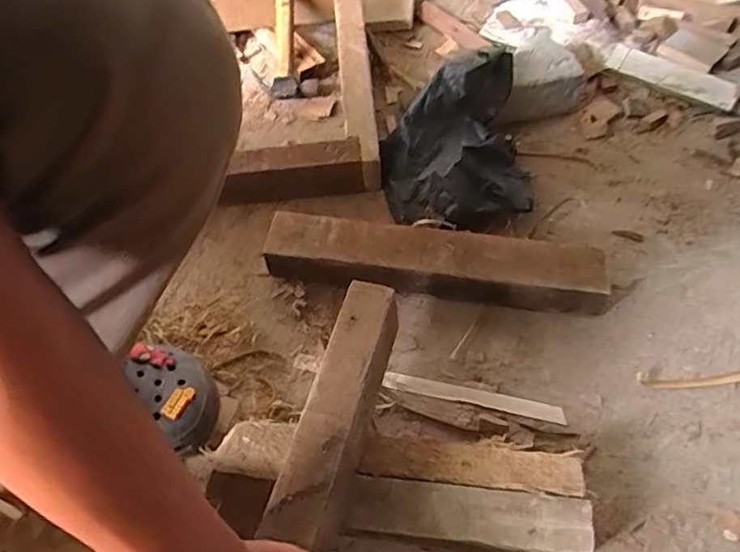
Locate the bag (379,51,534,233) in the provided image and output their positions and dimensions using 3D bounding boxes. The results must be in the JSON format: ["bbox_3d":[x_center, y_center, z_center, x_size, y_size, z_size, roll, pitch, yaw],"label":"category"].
[{"bbox_3d":[0.103,-0.167,0.718,0.172,0.096,0.223,0,56,1],"label":"bag"}]

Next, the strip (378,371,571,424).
[{"bbox_3d":[0.101,0.121,0.579,0.178,0.006,0.016,11,57,8],"label":"strip"}]

